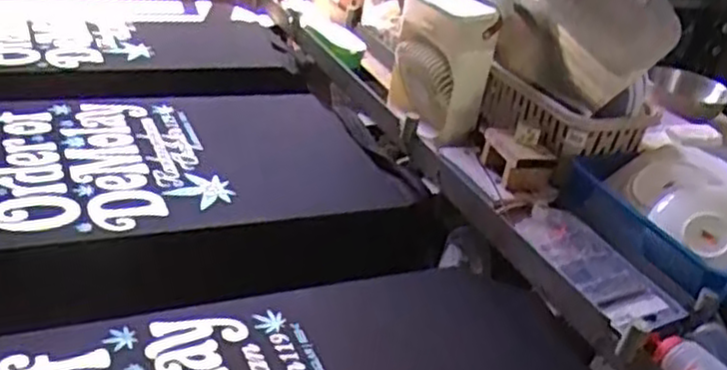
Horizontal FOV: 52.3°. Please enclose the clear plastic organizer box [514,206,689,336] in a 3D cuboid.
[{"bbox_3d":[0.315,0.108,1.020,0.121,0.038,0.275,-3,32,-23],"label":"clear plastic organizer box"}]

